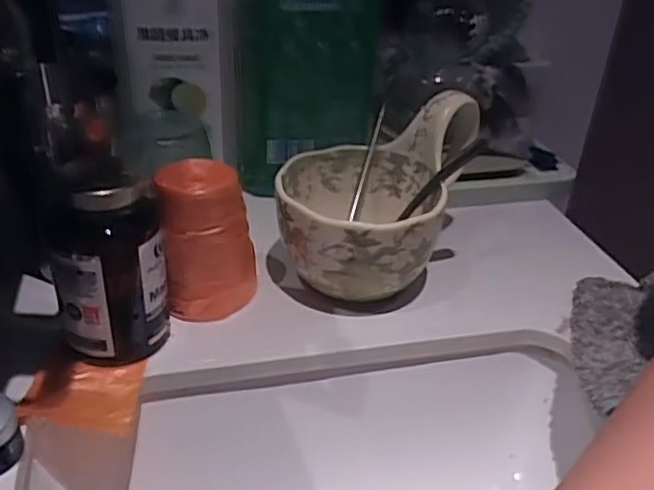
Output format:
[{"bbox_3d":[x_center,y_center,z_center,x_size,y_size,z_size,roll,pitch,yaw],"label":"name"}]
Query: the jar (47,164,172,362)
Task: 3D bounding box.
[{"bbox_3d":[-0.128,0.009,0.382,0.062,0.111,0.065,-8,33,-17],"label":"jar"}]

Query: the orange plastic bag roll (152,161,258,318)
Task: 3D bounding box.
[{"bbox_3d":[-0.077,-0.003,0.423,0.055,0.096,0.059,5,32,4],"label":"orange plastic bag roll"}]

